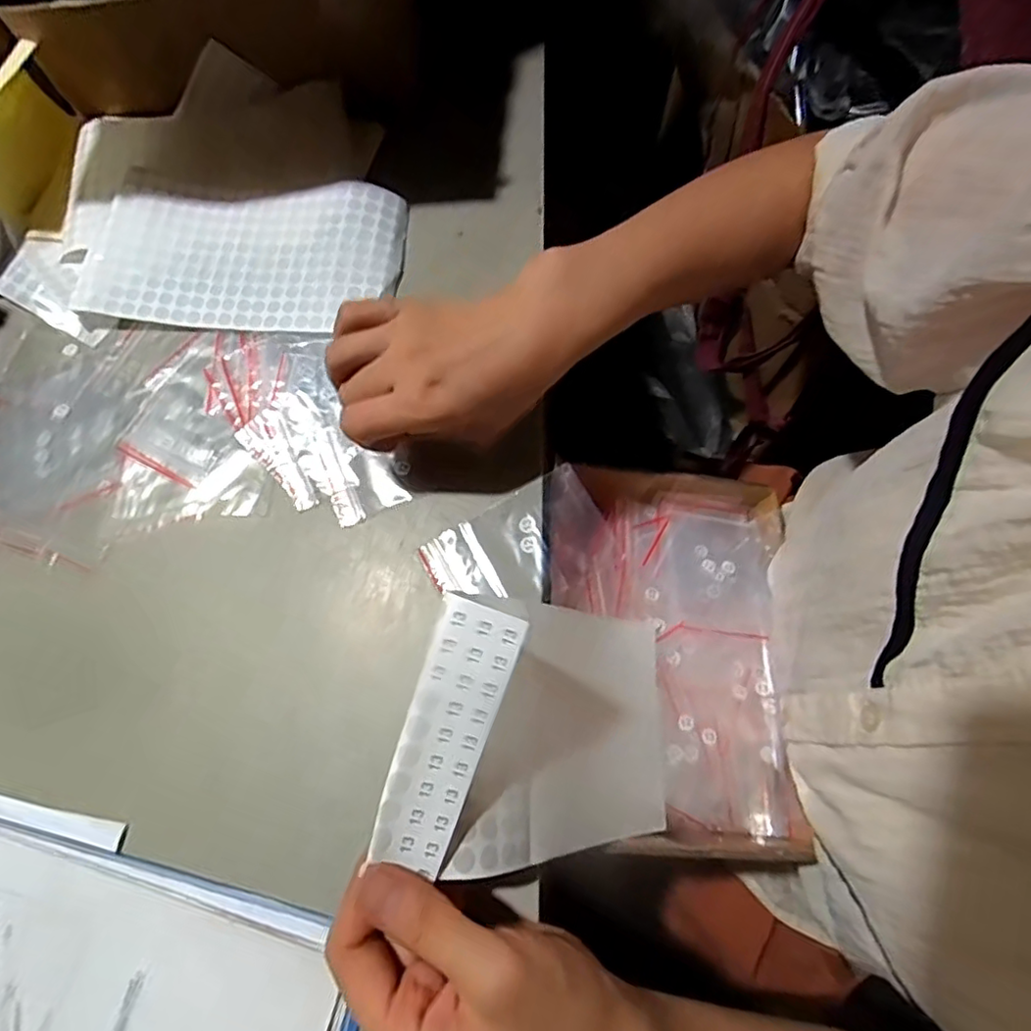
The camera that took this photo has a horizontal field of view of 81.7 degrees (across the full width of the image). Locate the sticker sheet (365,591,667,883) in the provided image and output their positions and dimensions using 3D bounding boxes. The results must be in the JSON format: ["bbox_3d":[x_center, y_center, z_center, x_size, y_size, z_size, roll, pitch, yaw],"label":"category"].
[{"bbox_3d":[0.022,0.121,0.314,0.053,0.196,0.141,-4,73,43],"label":"sticker sheet"}]

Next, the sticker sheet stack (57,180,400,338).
[{"bbox_3d":[-0.208,-0.192,0.437,0.243,0.018,0.116,1,70,4],"label":"sticker sheet stack"}]

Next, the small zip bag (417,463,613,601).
[{"bbox_3d":[0.002,0.017,0.362,0.107,0.010,0.056,-29,71,-6],"label":"small zip bag"}]

